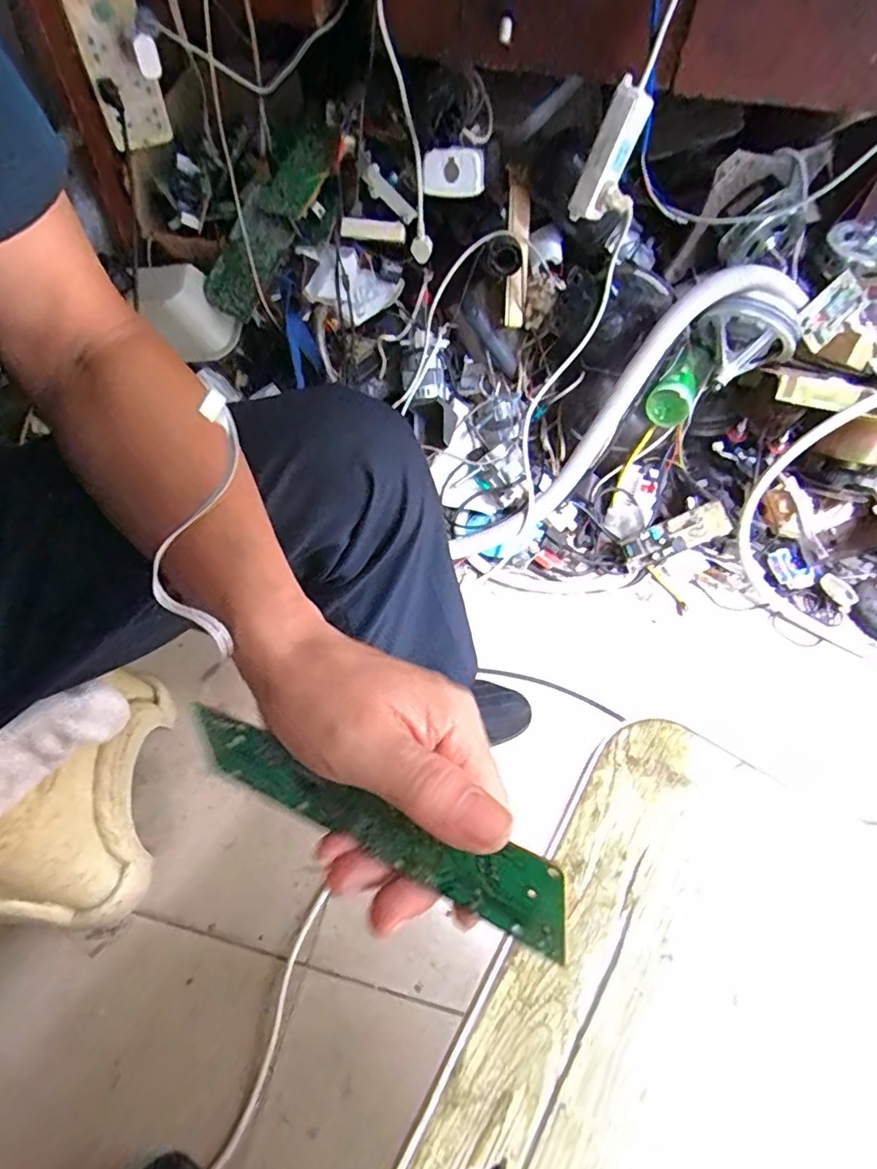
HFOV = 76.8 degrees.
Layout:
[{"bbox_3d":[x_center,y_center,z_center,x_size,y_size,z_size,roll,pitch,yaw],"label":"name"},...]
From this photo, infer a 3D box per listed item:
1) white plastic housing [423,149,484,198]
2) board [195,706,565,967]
[{"bbox_3d":[0.022,-0.591,0.795,0.086,0.054,0.027,5,53,1],"label":"white plastic housing"},{"bbox_3d":[-0.043,0.098,0.243,0.206,0.046,0.004,10,27,35],"label":"board"}]

